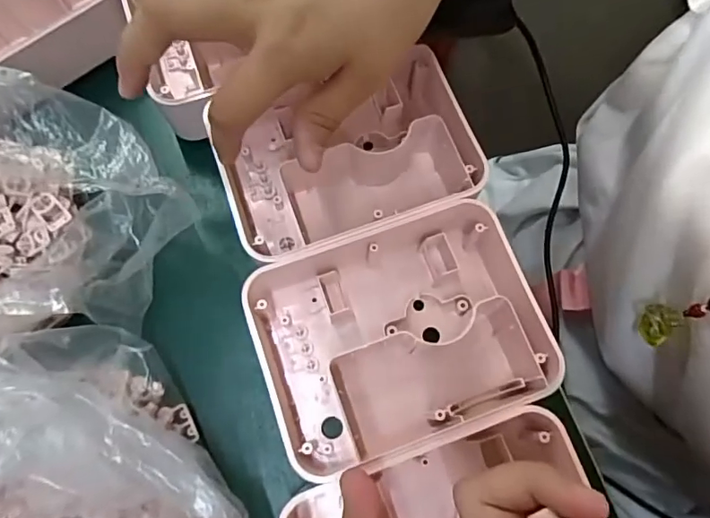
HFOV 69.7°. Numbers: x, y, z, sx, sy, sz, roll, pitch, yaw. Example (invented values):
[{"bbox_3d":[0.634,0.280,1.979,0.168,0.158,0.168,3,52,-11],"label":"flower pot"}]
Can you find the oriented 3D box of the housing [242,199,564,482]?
[{"bbox_3d":[0.023,0.035,0.248,0.136,0.036,0.099,-19,74,-6],"label":"housing"}]

